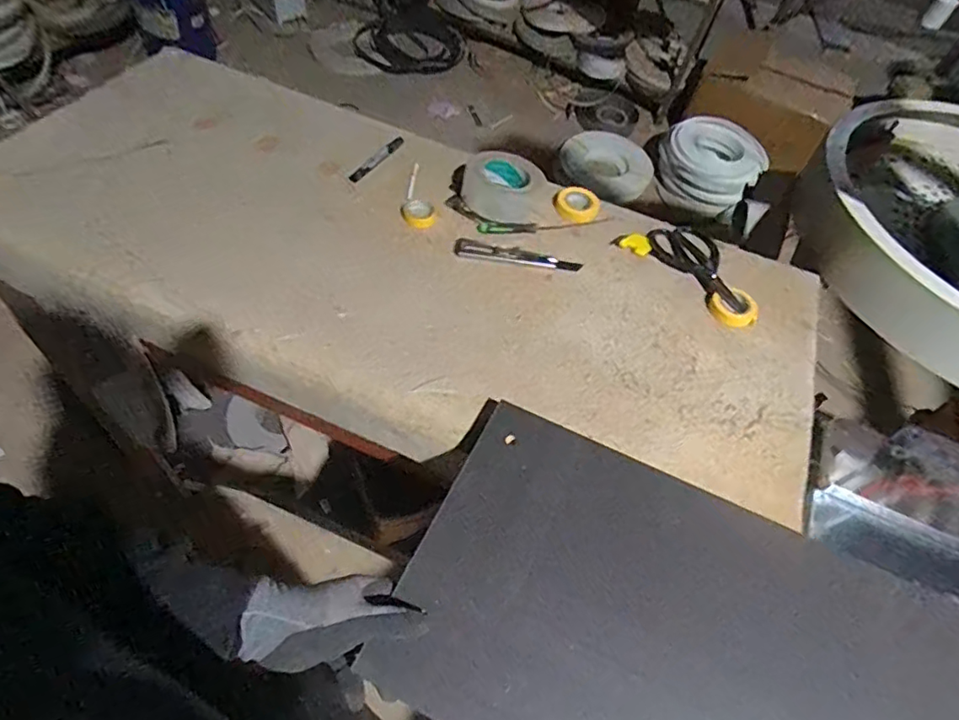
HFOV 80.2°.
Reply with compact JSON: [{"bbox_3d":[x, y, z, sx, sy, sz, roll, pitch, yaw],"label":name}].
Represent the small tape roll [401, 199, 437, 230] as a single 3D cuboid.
[{"bbox_3d":[-0.090,-0.218,0.852,0.050,0.014,0.053,-7,61,-9],"label":"small tape roll"}]

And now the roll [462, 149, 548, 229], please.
[{"bbox_3d":[0.040,-0.263,0.878,0.128,0.057,0.115,6,60,-2],"label":"roll"}]

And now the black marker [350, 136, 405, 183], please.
[{"bbox_3d":[-0.165,-0.324,0.915,0.020,0.014,0.122,33,63,13],"label":"black marker"}]

